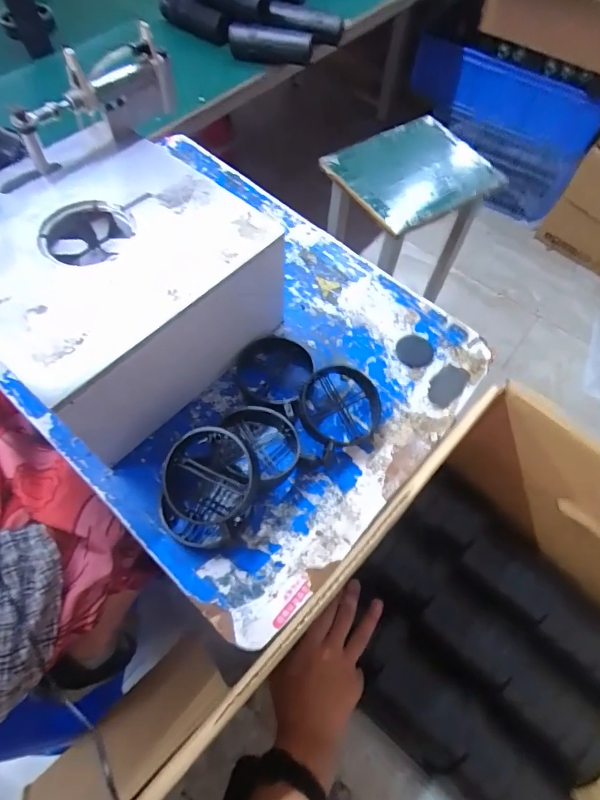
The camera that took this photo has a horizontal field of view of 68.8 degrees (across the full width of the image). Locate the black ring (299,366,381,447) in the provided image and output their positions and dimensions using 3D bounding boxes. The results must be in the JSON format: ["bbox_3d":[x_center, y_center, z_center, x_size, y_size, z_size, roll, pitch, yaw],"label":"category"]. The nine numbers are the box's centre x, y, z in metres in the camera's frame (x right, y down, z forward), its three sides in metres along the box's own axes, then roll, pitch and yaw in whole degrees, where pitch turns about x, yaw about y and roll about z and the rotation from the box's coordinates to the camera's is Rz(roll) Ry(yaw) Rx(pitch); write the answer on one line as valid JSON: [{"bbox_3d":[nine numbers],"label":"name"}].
[{"bbox_3d":[0.052,0.008,0.537,0.103,0.044,0.097,1,62,-2],"label":"black ring"}]

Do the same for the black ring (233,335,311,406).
[{"bbox_3d":[-0.031,-0.036,0.561,0.096,0.023,0.101,1,62,-2],"label":"black ring"}]

